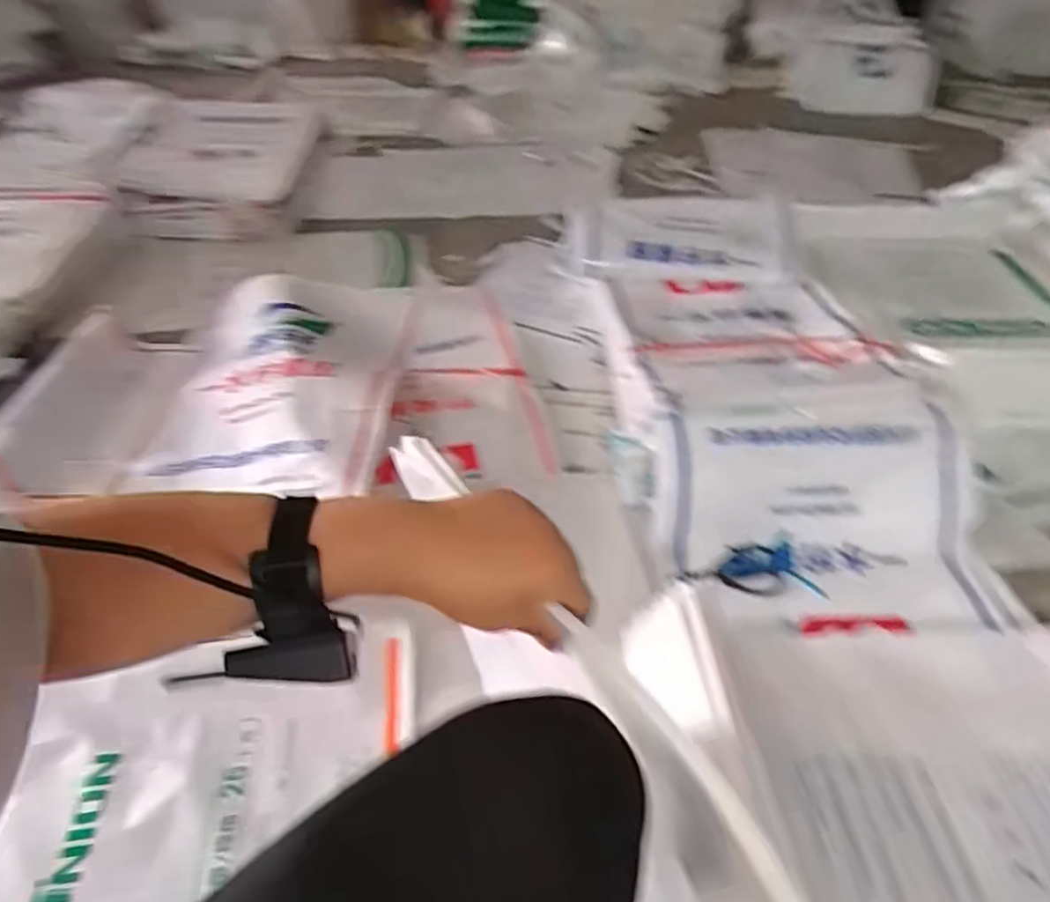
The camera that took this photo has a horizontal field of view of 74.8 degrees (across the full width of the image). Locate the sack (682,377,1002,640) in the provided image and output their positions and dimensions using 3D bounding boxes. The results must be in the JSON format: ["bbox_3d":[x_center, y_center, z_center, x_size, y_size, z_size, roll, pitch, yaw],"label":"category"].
[{"bbox_3d":[0.481,0.102,1.117,0.509,0.221,0.387,-1,41,-4],"label":"sack"}]

